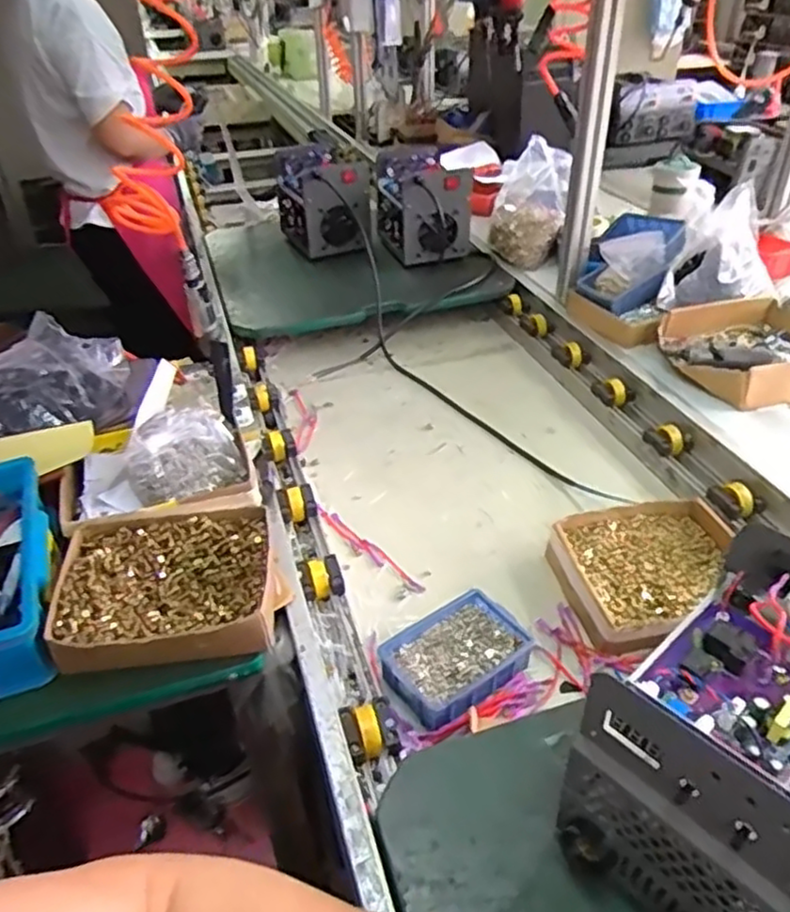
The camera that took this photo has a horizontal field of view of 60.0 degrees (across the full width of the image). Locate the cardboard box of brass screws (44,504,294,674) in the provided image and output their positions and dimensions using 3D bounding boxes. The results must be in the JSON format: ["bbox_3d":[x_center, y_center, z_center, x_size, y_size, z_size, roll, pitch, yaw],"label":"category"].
[{"bbox_3d":[-0.236,0.136,0.727,0.217,0.055,0.179,-7,37,-7],"label":"cardboard box of brass screws"}]

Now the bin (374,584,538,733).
[{"bbox_3d":[0.067,0.218,0.742,0.152,0.039,0.106,-26,42,-28],"label":"bin"}]

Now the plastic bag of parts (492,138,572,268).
[{"bbox_3d":[0.302,-0.570,1.540,0.155,0.220,0.215,5,37,10],"label":"plastic bag of parts"}]

